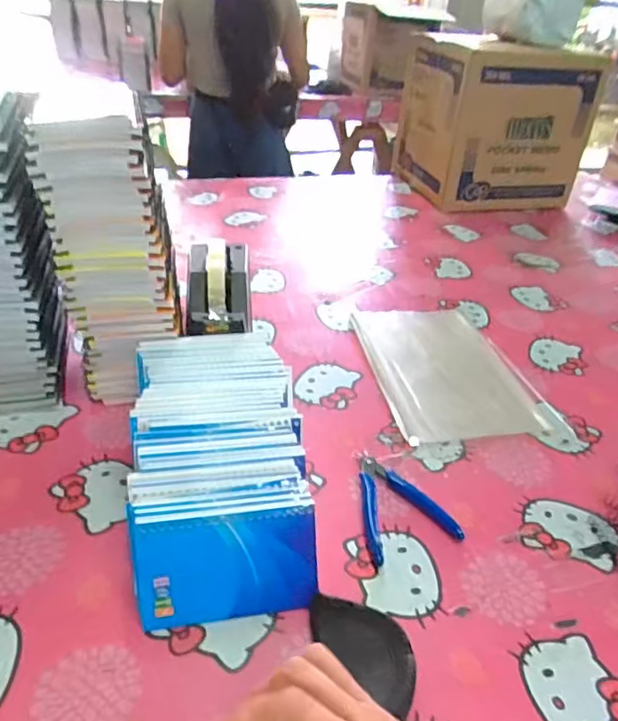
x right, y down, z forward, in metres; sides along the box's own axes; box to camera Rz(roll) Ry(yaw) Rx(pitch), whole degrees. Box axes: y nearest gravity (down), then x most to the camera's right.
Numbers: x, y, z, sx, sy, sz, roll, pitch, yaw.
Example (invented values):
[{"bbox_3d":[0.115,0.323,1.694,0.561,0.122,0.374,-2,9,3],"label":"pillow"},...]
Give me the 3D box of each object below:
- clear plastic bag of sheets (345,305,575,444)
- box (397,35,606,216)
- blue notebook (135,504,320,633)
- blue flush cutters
[{"bbox_3d":[0.171,0.006,0.708,0.188,0.010,0.252,-3,36,-11],"label":"clear plastic bag of sheets"},{"bbox_3d":[0.392,-0.511,1.209,0.300,0.306,0.248,-6,37,-16],"label":"box"},{"bbox_3d":[-0.059,0.154,0.420,0.131,0.079,0.005,-4,4,-11],"label":"blue notebook"},{"bbox_3d":[0.076,0.129,0.518,0.082,0.010,0.107,-10,38,-20],"label":"blue flush cutters"}]

